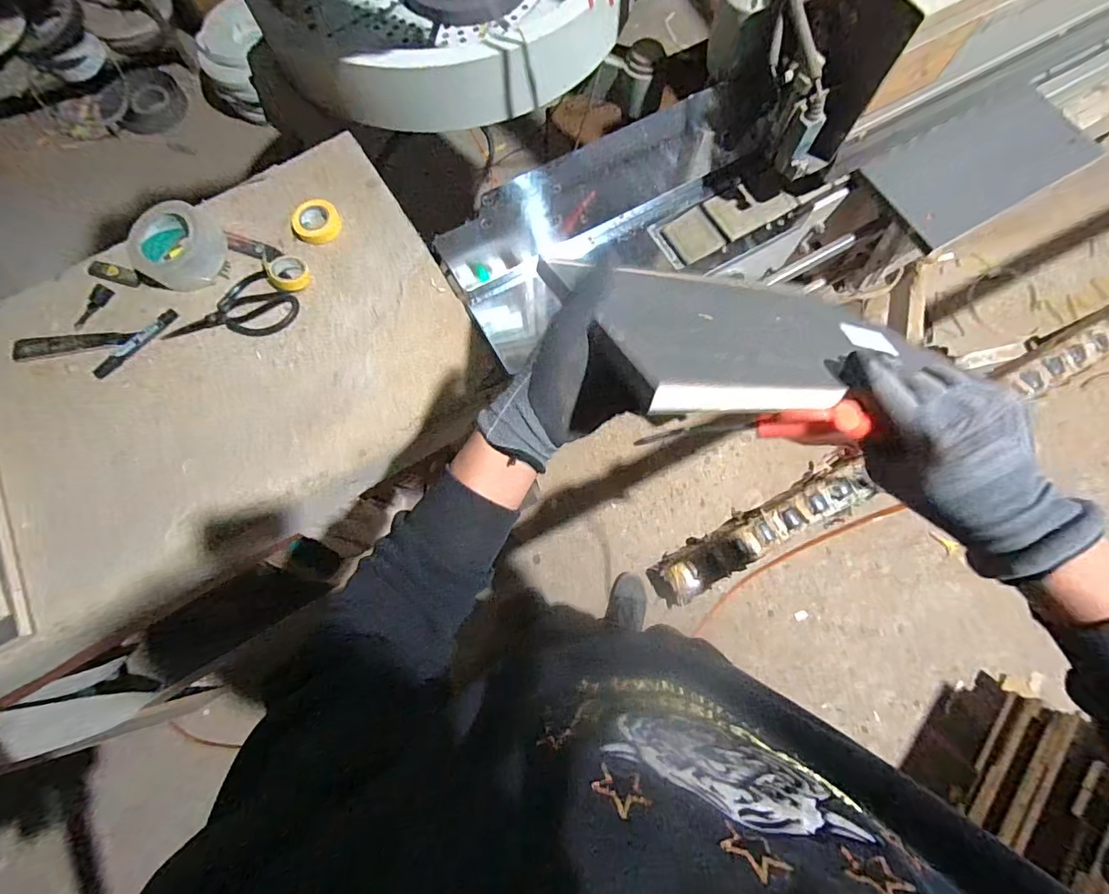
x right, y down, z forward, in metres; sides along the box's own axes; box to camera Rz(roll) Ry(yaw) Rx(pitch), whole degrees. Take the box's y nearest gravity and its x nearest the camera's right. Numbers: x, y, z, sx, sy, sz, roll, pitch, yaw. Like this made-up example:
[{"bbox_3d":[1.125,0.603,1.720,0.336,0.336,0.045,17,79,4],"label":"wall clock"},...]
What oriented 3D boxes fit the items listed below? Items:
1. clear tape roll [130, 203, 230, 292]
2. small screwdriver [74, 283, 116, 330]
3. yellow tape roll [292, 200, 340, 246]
[{"bbox_3d":[-0.534,-0.285,0.674,0.108,0.048,0.115,0,75,0],"label":"clear tape roll"},{"bbox_3d":[-0.661,-0.199,0.678,0.018,0.016,0.071,23,76,6],"label":"small screwdriver"},{"bbox_3d":[-0.350,-0.330,0.696,0.066,0.021,0.063,0,75,0],"label":"yellow tape roll"}]

